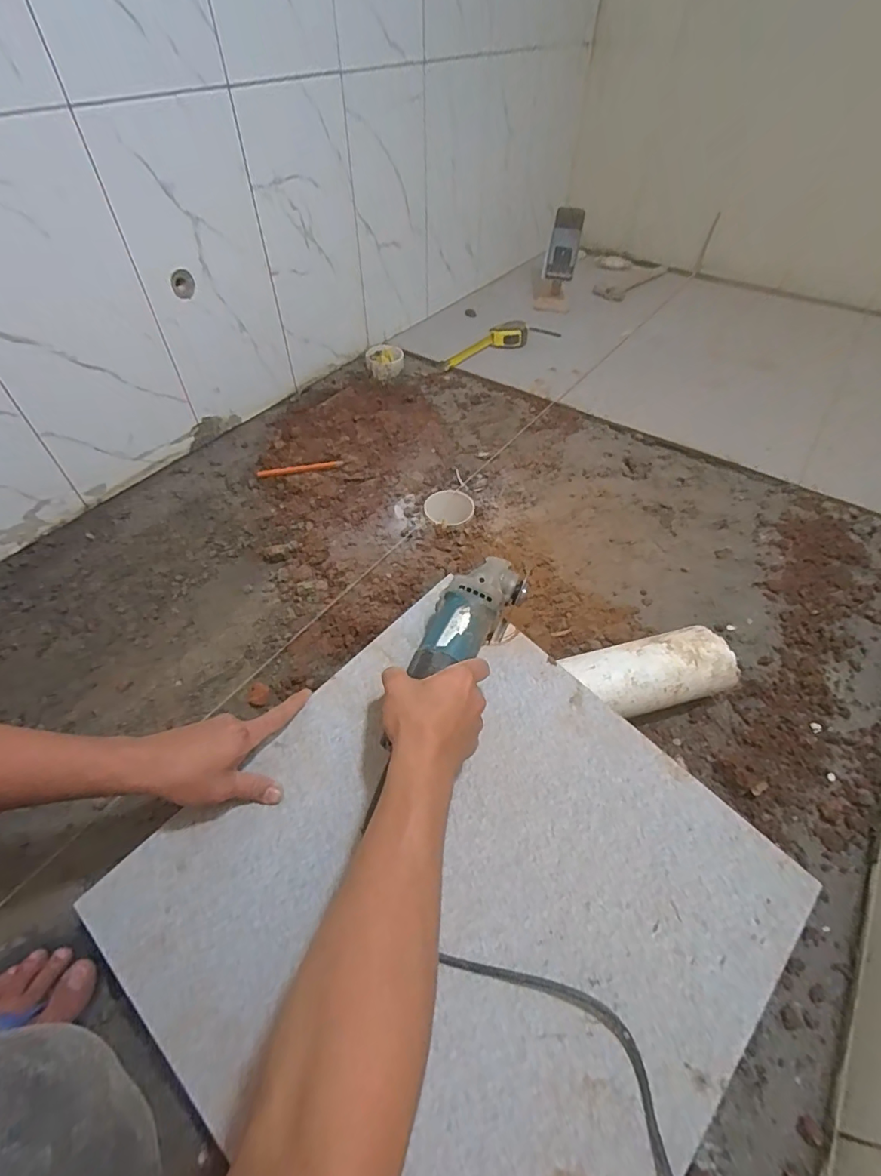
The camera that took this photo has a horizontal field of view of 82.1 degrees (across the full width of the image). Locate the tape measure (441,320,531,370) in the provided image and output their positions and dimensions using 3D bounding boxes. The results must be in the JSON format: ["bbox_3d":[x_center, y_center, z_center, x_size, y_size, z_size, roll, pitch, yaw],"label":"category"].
[{"bbox_3d":[0.110,-0.615,1.281,0.263,0.045,0.072,-26,55,-19],"label":"tape measure"}]

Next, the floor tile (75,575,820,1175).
[{"bbox_3d":[0.019,0.287,0.473,0.488,0.007,0.488,41,66,19],"label":"floor tile"}]

